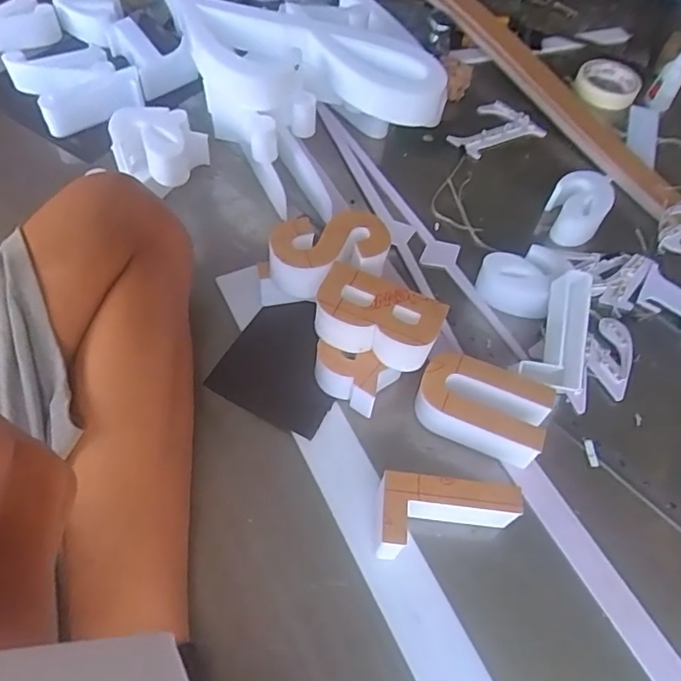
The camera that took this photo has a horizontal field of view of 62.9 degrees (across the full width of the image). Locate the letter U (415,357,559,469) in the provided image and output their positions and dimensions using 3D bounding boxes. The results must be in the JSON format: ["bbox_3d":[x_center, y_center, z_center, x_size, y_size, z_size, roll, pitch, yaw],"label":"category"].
[{"bbox_3d":[0.123,0.059,0.495,0.110,0.051,0.069,24,57,9],"label":"letter U"}]

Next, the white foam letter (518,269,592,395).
[{"bbox_3d":[0.201,-0.008,0.518,0.061,0.038,0.115,16,71,8],"label":"white foam letter"}]

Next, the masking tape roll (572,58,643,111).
[{"bbox_3d":[0.394,-0.380,0.824,0.091,0.027,0.094,3,56,-5],"label":"masking tape roll"}]

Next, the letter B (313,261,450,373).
[{"bbox_3d":[0.031,-0.019,0.485,0.107,0.043,0.059,22,56,7],"label":"letter B"}]

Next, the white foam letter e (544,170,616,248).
[{"bbox_3d":[0.277,-0.156,0.652,0.066,0.038,0.093,32,61,18],"label":"white foam letter e"}]

